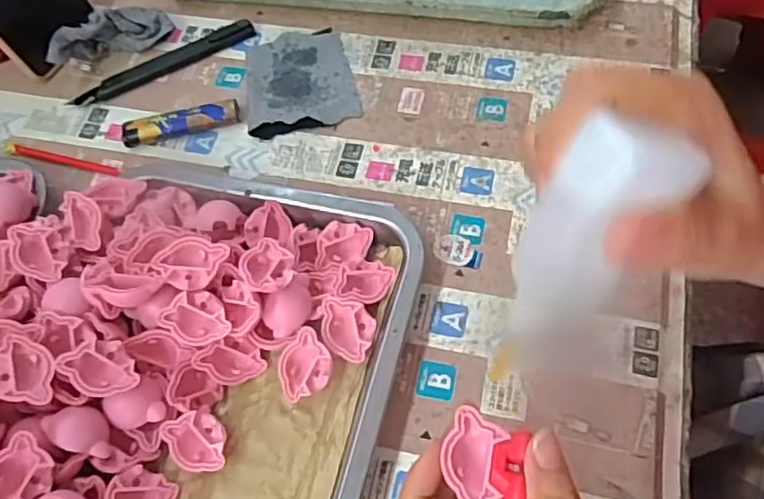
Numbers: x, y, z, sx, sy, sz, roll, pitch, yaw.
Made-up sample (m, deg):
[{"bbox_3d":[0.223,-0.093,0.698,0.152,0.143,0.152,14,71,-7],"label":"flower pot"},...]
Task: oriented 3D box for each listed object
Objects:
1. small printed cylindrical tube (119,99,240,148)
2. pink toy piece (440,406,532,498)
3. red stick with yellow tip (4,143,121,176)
[{"bbox_3d":[-0.141,-0.089,0.451,0.081,0.012,0.018,-13,61,-3],"label":"small printed cylindrical tube"},{"bbox_3d":[0.040,0.081,0.247,0.030,0.009,0.036,8,62,9],"label":"pink toy piece"},{"bbox_3d":[-0.225,-0.063,0.449,0.095,0.005,0.009,13,63,11],"label":"red stick with yellow tip"}]

